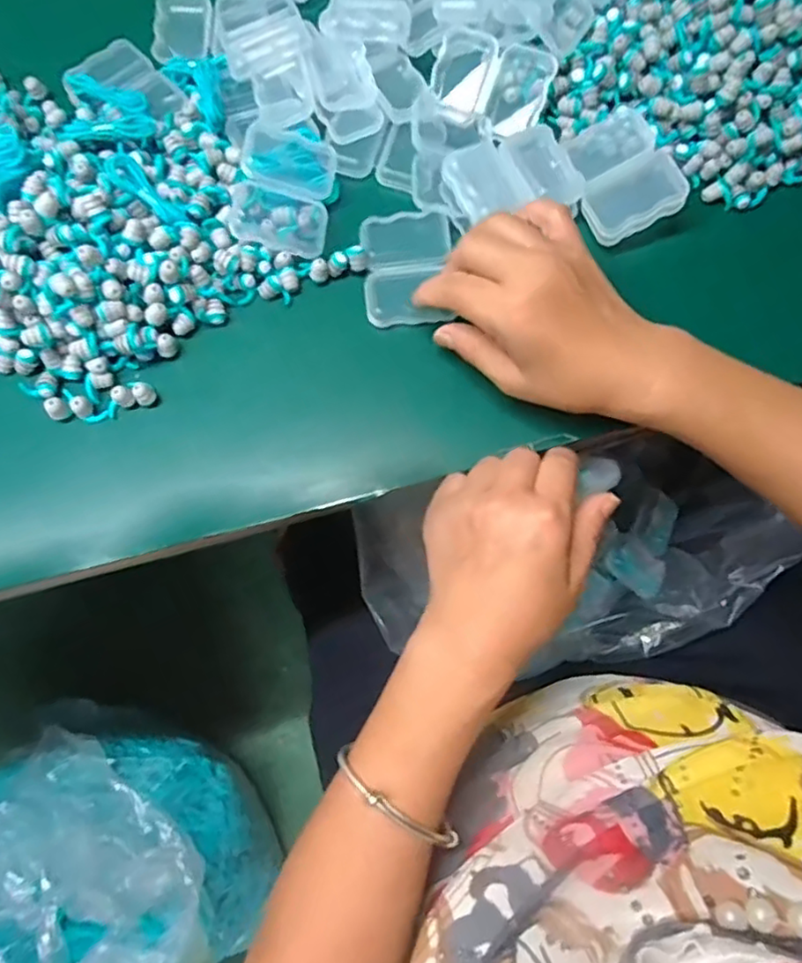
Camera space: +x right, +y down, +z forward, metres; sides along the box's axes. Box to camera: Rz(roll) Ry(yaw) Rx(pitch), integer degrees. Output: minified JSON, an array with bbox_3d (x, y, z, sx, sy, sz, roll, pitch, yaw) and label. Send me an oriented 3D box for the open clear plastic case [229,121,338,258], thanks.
[{"bbox_3d":[-0.072,-0.177,0.378,0.055,0.018,0.076,8,75,1],"label":"open clear plastic case"}]

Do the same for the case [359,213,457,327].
[{"bbox_3d":[0.004,-0.132,0.382,0.054,0.010,0.077,-4,75,-2],"label":"case"}]

